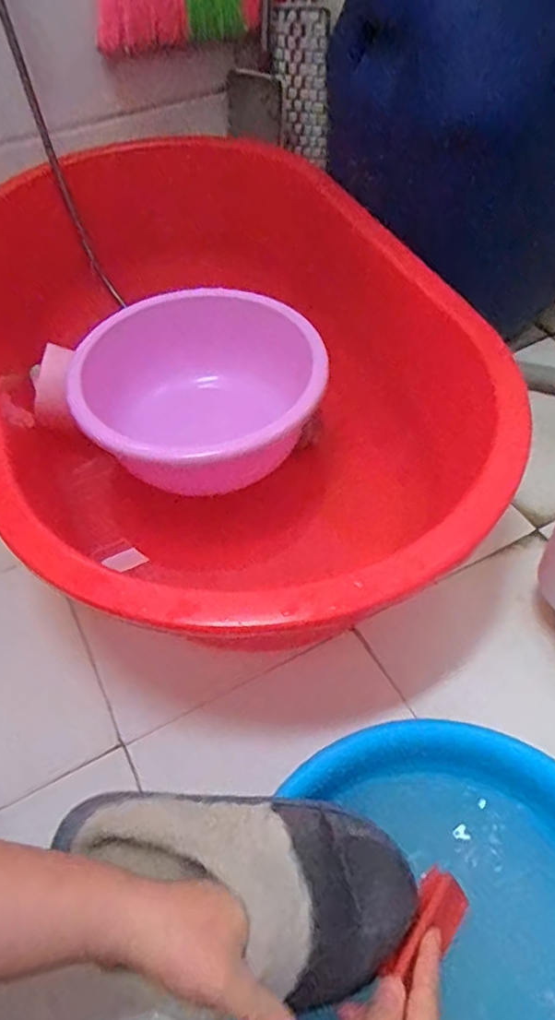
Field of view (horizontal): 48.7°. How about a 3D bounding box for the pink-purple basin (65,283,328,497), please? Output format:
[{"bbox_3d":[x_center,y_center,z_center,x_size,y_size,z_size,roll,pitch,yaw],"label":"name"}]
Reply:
[{"bbox_3d":[-0.083,-0.140,0.774,0.293,0.142,0.265,-31,58,-19],"label":"pink-purple basin"}]

